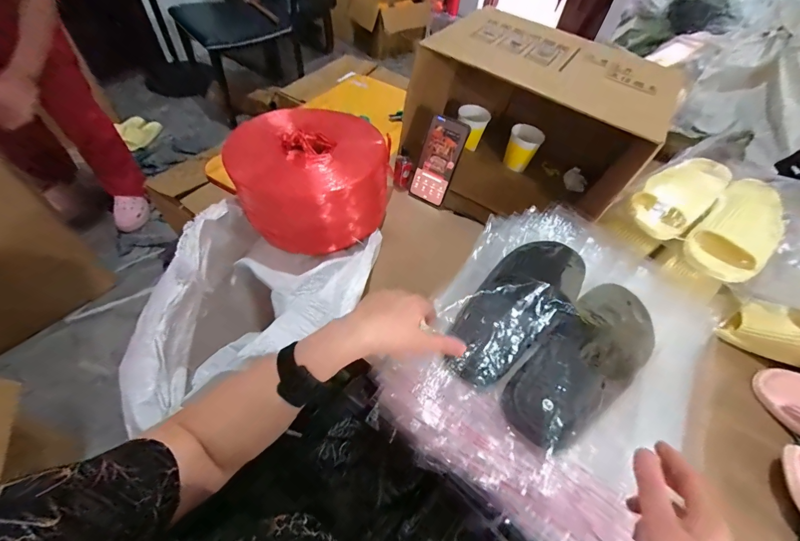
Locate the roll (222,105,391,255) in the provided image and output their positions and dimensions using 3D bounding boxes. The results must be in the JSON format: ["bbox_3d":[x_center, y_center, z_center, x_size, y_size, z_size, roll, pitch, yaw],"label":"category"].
[{"bbox_3d":[-0.153,-0.167,0.620,0.261,0.141,0.236,25,55,12],"label":"roll"}]

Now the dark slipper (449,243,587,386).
[{"bbox_3d":[0.176,0.035,0.482,0.110,0.054,0.294,35,58,19],"label":"dark slipper"}]

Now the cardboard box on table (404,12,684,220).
[{"bbox_3d":[0.250,-0.287,0.697,0.402,0.292,0.303,29,56,15],"label":"cardboard box on table"}]

